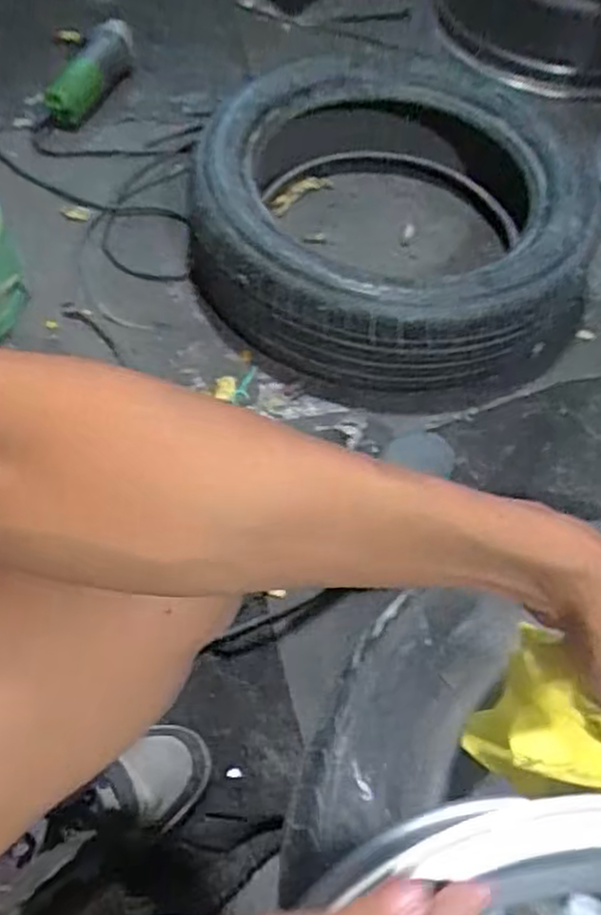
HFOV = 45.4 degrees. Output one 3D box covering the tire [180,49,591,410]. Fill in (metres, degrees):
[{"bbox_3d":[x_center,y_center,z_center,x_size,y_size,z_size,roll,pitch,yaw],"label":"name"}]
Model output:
[{"bbox_3d":[0.110,-0.298,0.937,0.515,0.205,0.460,14,58,6],"label":"tire"}]

